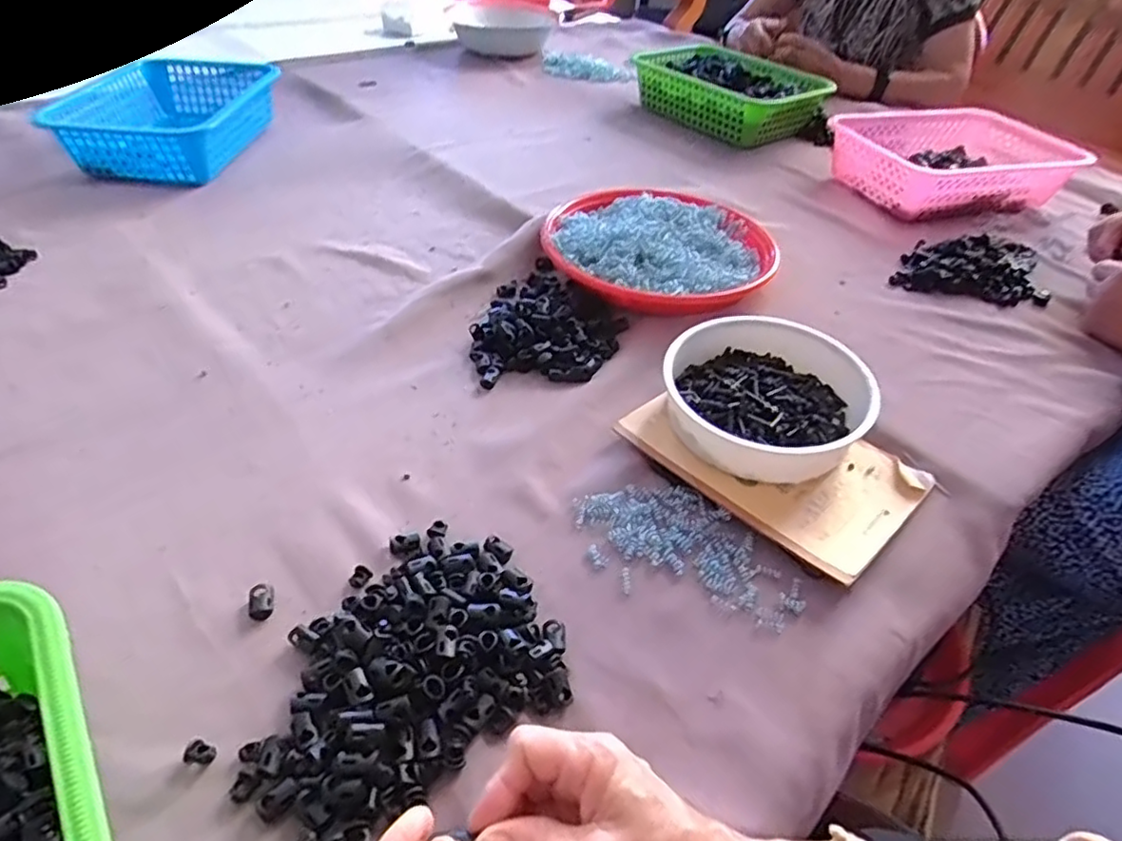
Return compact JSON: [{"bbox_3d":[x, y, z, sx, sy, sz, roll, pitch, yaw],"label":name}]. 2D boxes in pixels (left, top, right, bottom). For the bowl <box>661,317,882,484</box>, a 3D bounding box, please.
[{"bbox_3d":[0.160,-0.020,0.525,0.160,0.053,0.160,3,42,-2],"label":"bowl"}]

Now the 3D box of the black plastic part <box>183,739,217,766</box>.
[{"bbox_3d":[-0.187,0.172,0.333,0.015,0.006,0.012,19,46,15],"label":"black plastic part"}]

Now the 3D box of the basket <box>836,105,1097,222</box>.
[{"bbox_3d":[0.540,-0.365,0.891,0.363,0.071,0.178,-12,45,-18],"label":"basket"}]

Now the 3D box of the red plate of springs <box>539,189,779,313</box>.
[{"bbox_3d":[0.109,-0.190,0.715,0.239,0.045,0.236,3,42,-2],"label":"red plate of springs"}]

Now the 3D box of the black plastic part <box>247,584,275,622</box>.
[{"bbox_3d":[-0.185,0.113,0.398,0.014,0.008,0.022,-10,44,-16],"label":"black plastic part"}]

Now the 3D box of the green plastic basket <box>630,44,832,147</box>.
[{"bbox_3d":[0.267,-0.524,1.035,0.203,0.075,0.271,-26,50,-29],"label":"green plastic basket"}]

